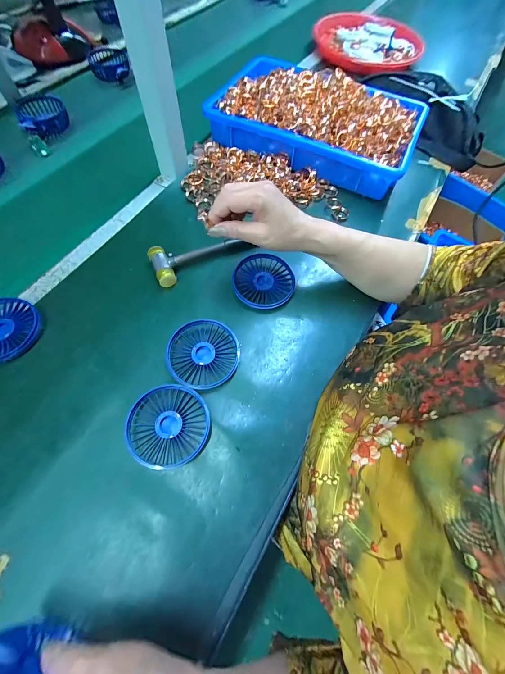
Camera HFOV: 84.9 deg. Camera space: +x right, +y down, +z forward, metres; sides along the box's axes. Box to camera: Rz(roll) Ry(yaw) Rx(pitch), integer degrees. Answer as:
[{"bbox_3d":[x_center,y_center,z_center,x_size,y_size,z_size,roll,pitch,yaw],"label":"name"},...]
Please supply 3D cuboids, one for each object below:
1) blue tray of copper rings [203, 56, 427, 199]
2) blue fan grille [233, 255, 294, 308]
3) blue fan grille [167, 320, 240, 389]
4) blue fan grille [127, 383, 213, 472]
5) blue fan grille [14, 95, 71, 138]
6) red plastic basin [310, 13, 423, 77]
[{"bbox_3d":[0.121,-0.418,0.519,0.365,0.100,0.235,22,66,7],"label":"blue tray of copper rings"},{"bbox_3d":[0.017,-0.080,0.399,0.082,0.021,0.092,40,69,14],"label":"blue fan grille"},{"bbox_3d":[-0.061,0.021,0.346,0.083,0.017,0.086,1,66,-3],"label":"blue fan grille"},{"bbox_3d":[-0.094,0.098,0.310,0.086,0.014,0.084,1,66,-3],"label":"blue fan grille"},{"bbox_3d":[-0.411,-0.436,0.540,0.087,0.023,0.118,-30,70,-16],"label":"blue fan grille"},{"bbox_3d":[0.316,-0.805,0.764,0.291,0.050,0.285,25,66,9],"label":"red plastic basin"}]

